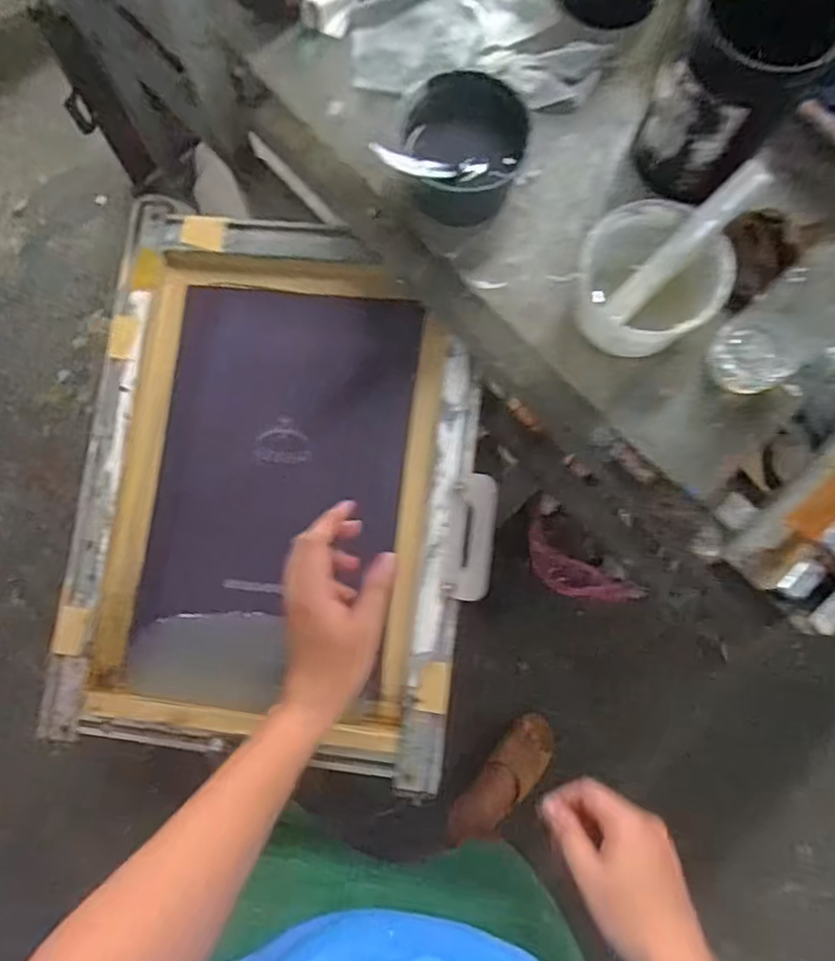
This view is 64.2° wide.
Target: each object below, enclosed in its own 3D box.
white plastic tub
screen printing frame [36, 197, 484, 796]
[{"bbox_3d":[0.190,-0.165,0.552,0.107,0.062,0.110,0,78,-1],"label":"white plastic tub"},{"bbox_3d":[-0.149,0.002,0.698,0.395,0.056,0.553,6,85,5],"label":"screen printing frame"}]

